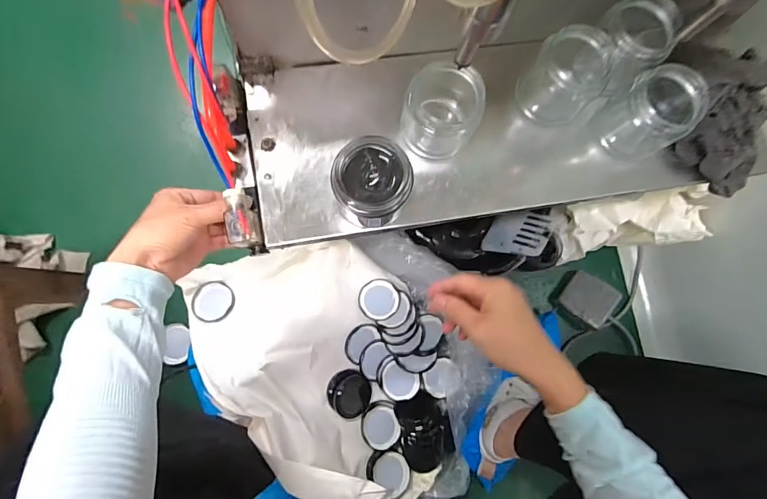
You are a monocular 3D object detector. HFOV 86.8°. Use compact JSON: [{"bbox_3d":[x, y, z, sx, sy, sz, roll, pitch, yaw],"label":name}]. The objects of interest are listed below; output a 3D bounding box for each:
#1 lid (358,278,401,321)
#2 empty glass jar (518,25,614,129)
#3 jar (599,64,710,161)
[{"bbox_3d":[-0.007,0.080,0.652,0.064,0.007,0.064,3,82,-3],"label":"lid"},{"bbox_3d":[0.173,-0.165,0.382,0.065,0.082,0.070,0,82,-3],"label":"empty glass jar"},{"bbox_3d":[0.252,-0.129,0.385,0.062,0.084,0.063,0,82,-3],"label":"jar"}]

